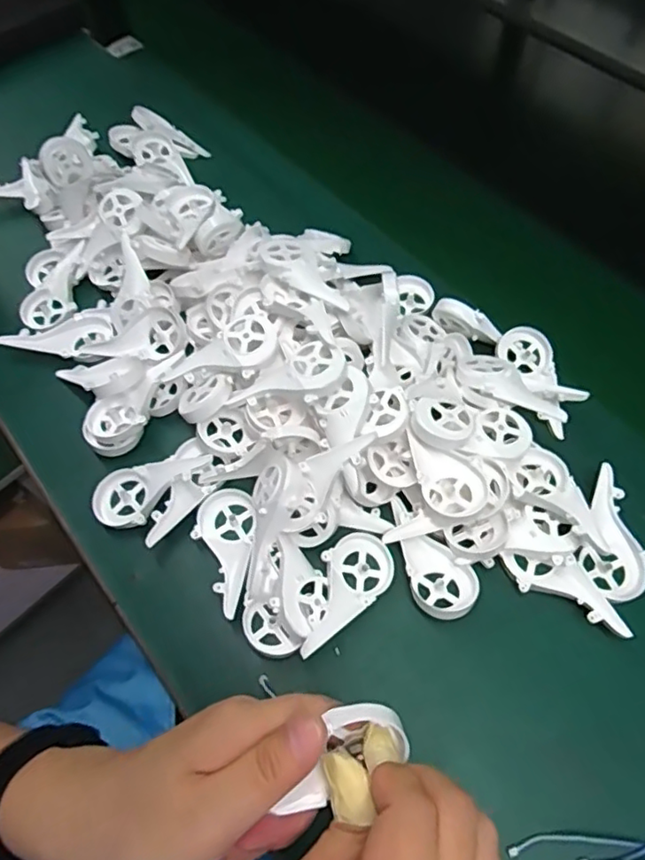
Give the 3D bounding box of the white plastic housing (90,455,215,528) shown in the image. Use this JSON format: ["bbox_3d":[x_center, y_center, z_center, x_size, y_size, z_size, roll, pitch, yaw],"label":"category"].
[{"bbox_3d":[-0.128,0.044,0.445,0.095,0.015,0.046,-26,64,5],"label":"white plastic housing"}]

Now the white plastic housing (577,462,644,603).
[{"bbox_3d":[0.210,0.074,0.415,0.046,0.013,0.087,19,64,14],"label":"white plastic housing"}]

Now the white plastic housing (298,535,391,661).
[{"bbox_3d":[0.014,0.113,0.399,0.045,0.020,0.094,25,52,14],"label":"white plastic housing"}]

